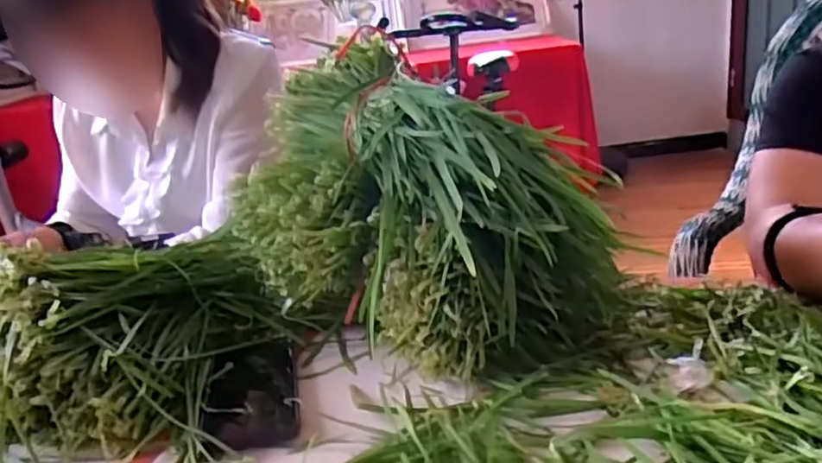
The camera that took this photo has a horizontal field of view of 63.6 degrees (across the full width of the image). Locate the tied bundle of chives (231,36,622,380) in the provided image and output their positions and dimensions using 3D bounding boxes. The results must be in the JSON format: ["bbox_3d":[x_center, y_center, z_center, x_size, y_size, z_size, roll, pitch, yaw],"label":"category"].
[{"bbox_3d":[-0.014,-0.023,0.632,0.188,0.237,0.325,-24,27,-36],"label":"tied bundle of chives"}]

